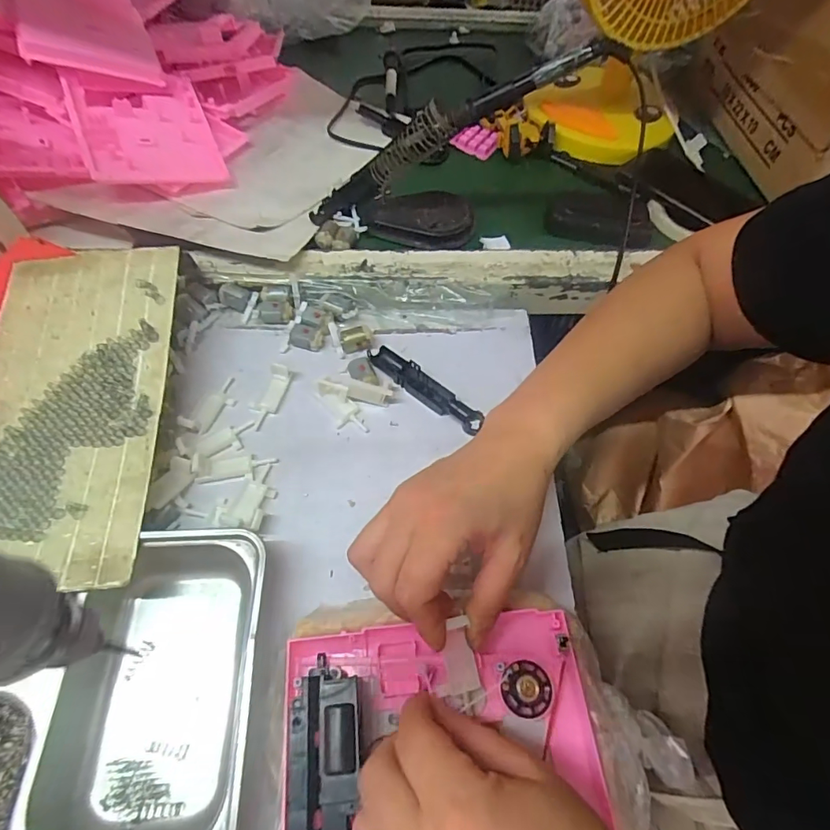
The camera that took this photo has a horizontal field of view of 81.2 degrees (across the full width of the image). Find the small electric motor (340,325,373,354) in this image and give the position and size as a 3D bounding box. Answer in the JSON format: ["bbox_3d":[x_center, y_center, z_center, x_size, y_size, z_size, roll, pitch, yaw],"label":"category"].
[{"bbox_3d":[-0.052,-0.066,0.430,0.027,0.017,0.019,-13,62,-10],"label":"small electric motor"}]

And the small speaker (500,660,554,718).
[{"bbox_3d":[0.063,0.154,0.272,0.028,0.009,0.027,1,60,-2],"label":"small speaker"}]

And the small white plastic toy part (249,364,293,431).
[{"bbox_3d":[-0.122,-0.017,0.401,0.020,0.014,0.057,22,62,10],"label":"small white plastic toy part"}]

